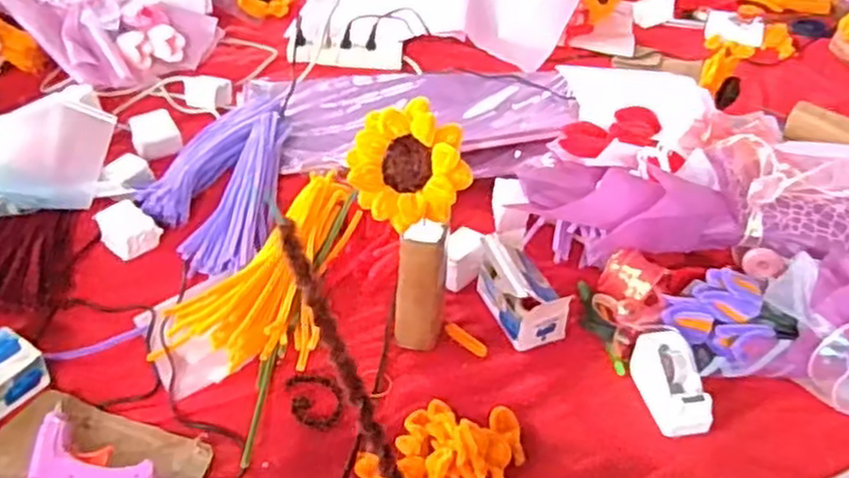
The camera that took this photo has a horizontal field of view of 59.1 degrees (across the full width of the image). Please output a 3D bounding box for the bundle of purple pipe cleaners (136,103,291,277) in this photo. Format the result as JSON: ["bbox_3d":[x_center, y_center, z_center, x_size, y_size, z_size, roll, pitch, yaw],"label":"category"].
[{"bbox_3d":[-0.269,-0.090,0.983,0.154,0.037,0.360,0,39,-4],"label":"bundle of purple pipe cleaners"}]

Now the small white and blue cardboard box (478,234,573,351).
[{"bbox_3d":[0.105,0.049,0.825,0.066,0.074,0.116,-15,43,-21],"label":"small white and blue cardboard box"}]

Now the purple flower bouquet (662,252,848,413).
[{"bbox_3d":[0.436,0.105,0.757,0.367,0.103,0.135,8,39,6],"label":"purple flower bouquet"}]

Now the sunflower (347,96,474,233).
[{"bbox_3d":[-0.015,-0.063,0.657,0.104,0.103,0.021,-13,-1,22],"label":"sunflower"}]

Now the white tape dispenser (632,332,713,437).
[{"bbox_3d":[0.249,0.143,0.756,0.055,0.039,0.107,-4,40,-9],"label":"white tape dispenser"}]

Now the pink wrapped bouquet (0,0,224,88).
[{"bbox_3d":[-0.524,-0.418,1.233,0.328,0.184,0.351,-12,42,-18],"label":"pink wrapped bouquet"}]

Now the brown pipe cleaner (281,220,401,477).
[{"bbox_3d":[-0.023,0.069,0.295,0.008,0.161,0.005,-25,5,-30],"label":"brown pipe cleaner"}]

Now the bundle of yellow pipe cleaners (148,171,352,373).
[{"bbox_3d":[-0.183,0.020,0.856,0.169,0.044,0.302,5,39,3],"label":"bundle of yellow pipe cleaners"}]

